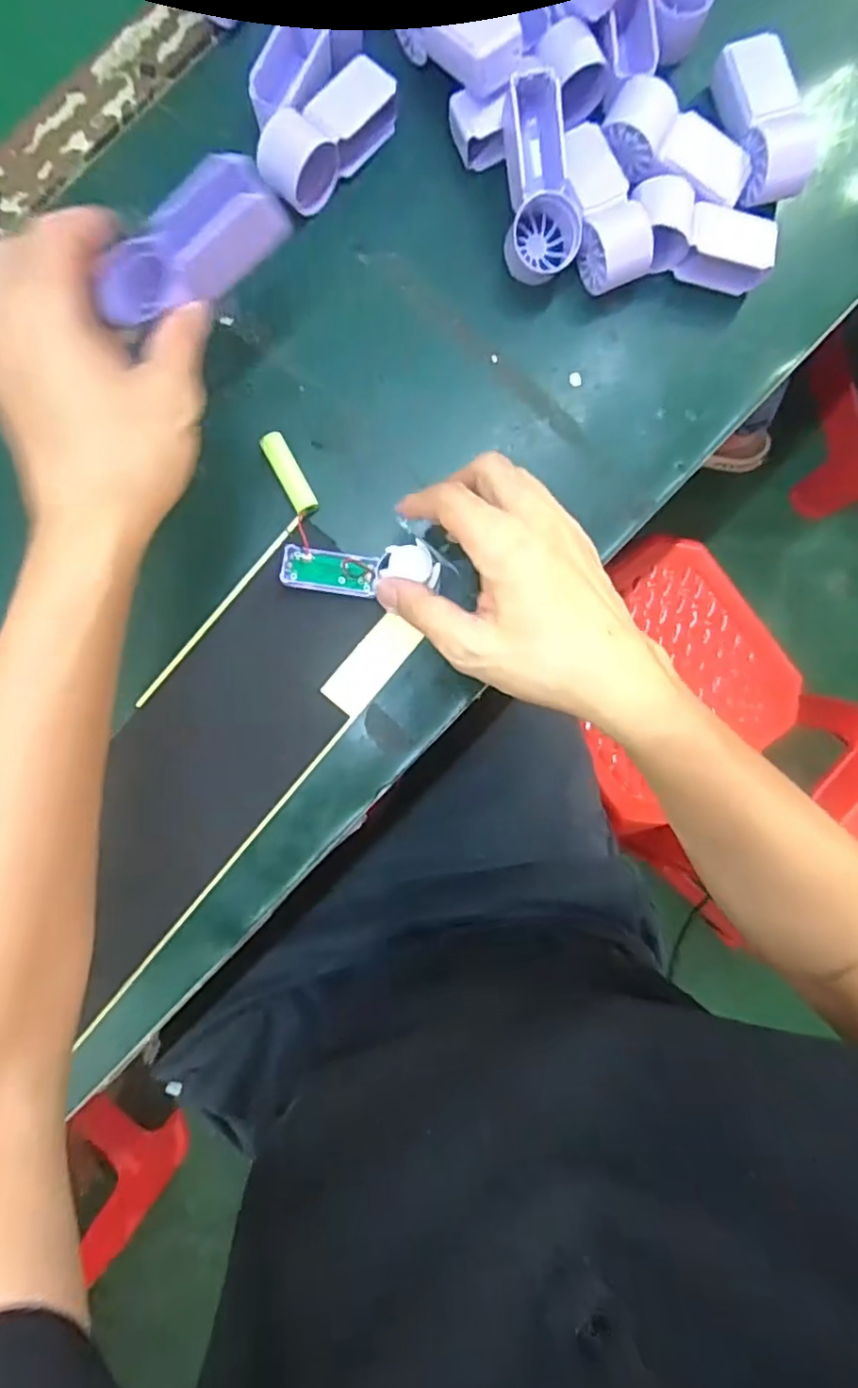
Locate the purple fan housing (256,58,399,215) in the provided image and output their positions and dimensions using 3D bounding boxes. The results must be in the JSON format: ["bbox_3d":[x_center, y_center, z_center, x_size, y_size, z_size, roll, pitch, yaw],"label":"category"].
[{"bbox_3d":[-0.061,-0.332,0.374,0.037,0.032,0.094,41,88,-1],"label":"purple fan housing"}]

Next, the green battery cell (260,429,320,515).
[{"bbox_3d":[-0.084,-0.134,0.382,0.015,0.012,0.050,-28,90,-2],"label":"green battery cell"}]

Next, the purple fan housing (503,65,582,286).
[{"bbox_3d":[0.063,-0.300,0.367,0.040,0.032,0.095,-9,108,-2],"label":"purple fan housing"}]

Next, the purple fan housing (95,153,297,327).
[{"bbox_3d":[-0.115,-0.214,0.305,0.097,0.030,0.039,-28,89,8],"label":"purple fan housing"}]

